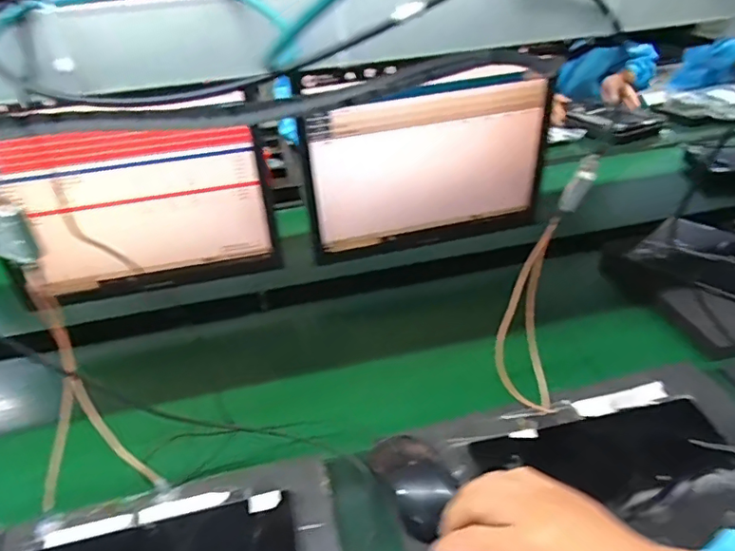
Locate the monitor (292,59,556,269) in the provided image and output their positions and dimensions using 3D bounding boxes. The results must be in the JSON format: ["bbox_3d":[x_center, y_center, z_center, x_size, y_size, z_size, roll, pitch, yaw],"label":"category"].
[{"bbox_3d":[0.089,-0.154,0.781,0.358,0.250,0.038,-11,36,-9],"label":"monitor"}]

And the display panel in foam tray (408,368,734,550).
[{"bbox_3d":[0.232,0.218,0.497,0.388,0.043,0.239,-12,36,-11],"label":"display panel in foam tray"}]

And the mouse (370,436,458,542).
[{"bbox_3d":[0.043,0.195,0.511,0.060,0.029,0.089,-26,41,-28],"label":"mouse"}]

